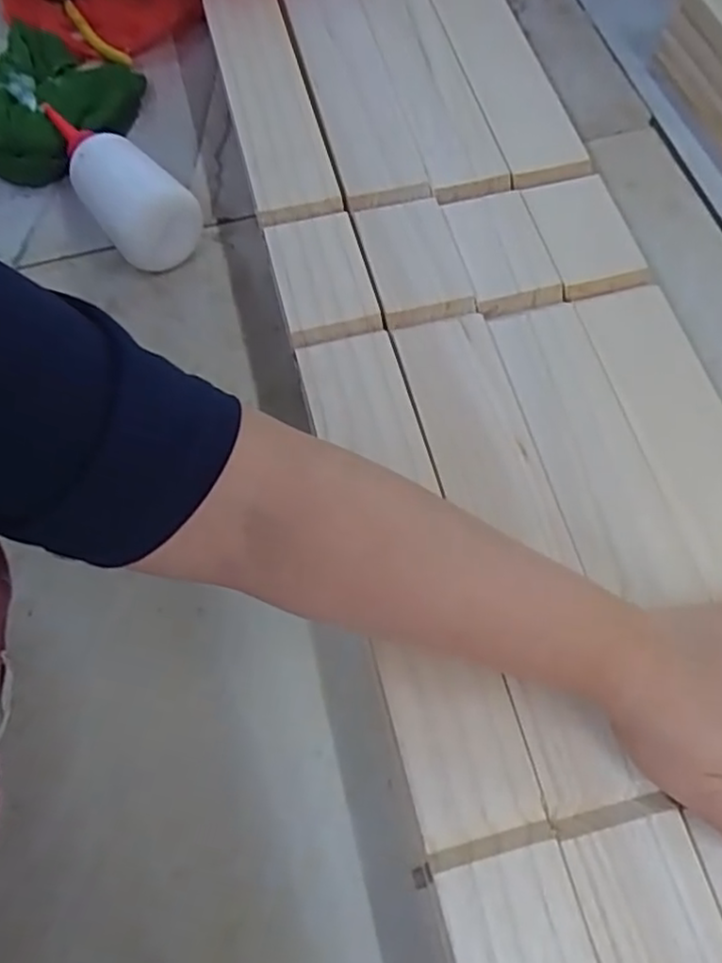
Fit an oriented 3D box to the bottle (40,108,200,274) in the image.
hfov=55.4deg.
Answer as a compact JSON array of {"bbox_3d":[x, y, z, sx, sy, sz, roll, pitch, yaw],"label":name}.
[{"bbox_3d":[-0.182,-0.225,0.500,0.060,0.056,0.174,-33,69,-12],"label":"bottle"}]

